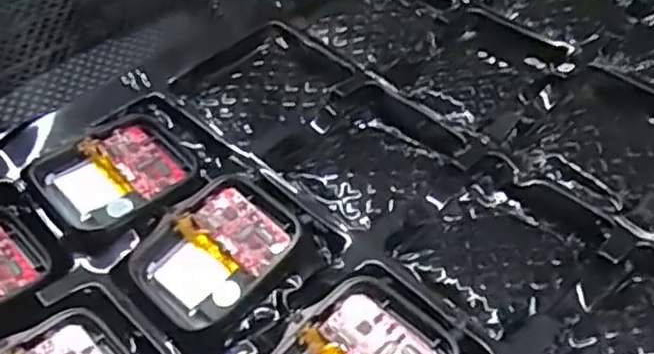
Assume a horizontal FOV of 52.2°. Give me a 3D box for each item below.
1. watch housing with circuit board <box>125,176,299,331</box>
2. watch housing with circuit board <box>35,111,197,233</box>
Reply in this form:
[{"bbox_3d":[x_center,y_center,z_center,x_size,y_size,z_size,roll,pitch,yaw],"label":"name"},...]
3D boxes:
[{"bbox_3d":[-0.031,0.020,0.186,0.042,0.008,0.035,-35,54,-28],"label":"watch housing with circuit board"},{"bbox_3d":[-0.063,-0.003,0.207,0.045,0.007,0.036,-34,54,-29],"label":"watch housing with circuit board"}]

